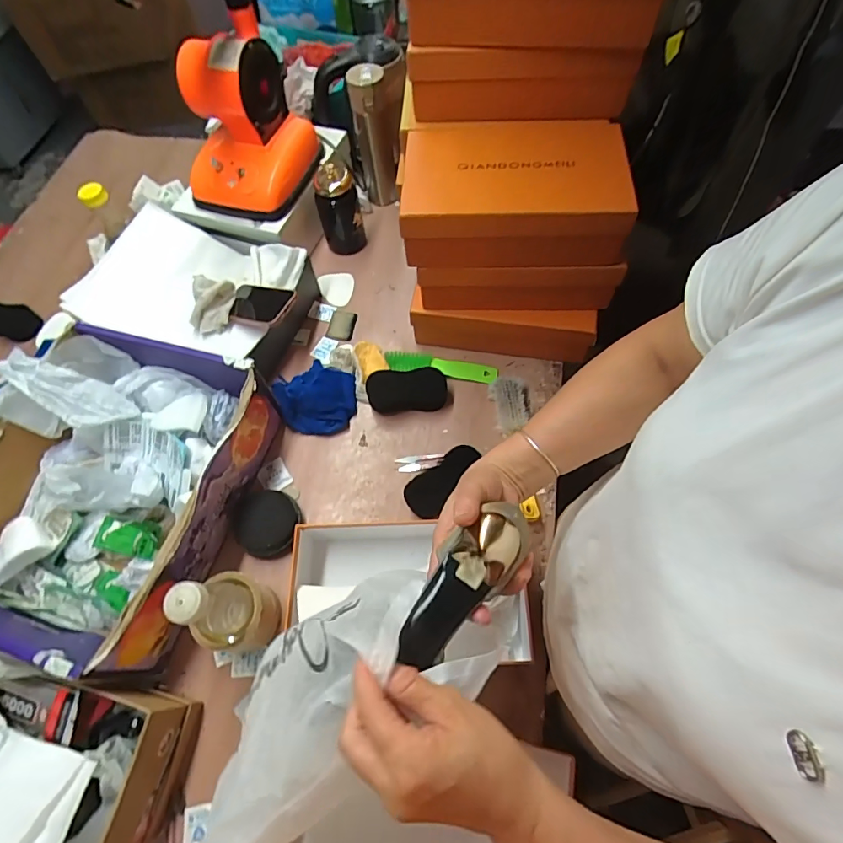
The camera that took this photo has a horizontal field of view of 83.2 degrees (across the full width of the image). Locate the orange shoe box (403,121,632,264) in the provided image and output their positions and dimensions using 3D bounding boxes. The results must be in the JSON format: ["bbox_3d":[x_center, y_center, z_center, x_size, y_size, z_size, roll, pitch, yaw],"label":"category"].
[{"bbox_3d":[0.123,-0.320,0.661,0.298,0.083,0.200,2,63,4],"label":"orange shoe box"}]

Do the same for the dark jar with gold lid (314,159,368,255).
[{"bbox_3d":[-0.155,-0.400,0.889,0.077,0.166,0.069,-16,63,-5],"label":"dark jar with gold lid"}]

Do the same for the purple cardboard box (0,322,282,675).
[{"bbox_3d":[-0.429,0.087,0.652,0.330,0.132,0.403,11,64,9],"label":"purple cardboard box"}]

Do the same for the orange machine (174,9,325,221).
[{"bbox_3d":[-0.304,-0.502,0.796,0.184,0.203,0.206,12,64,9],"label":"orange machine"}]

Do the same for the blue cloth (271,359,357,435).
[{"bbox_3d":[-0.168,-0.043,0.771,0.126,0.053,0.127,-29,65,-11],"label":"blue cloth"}]

